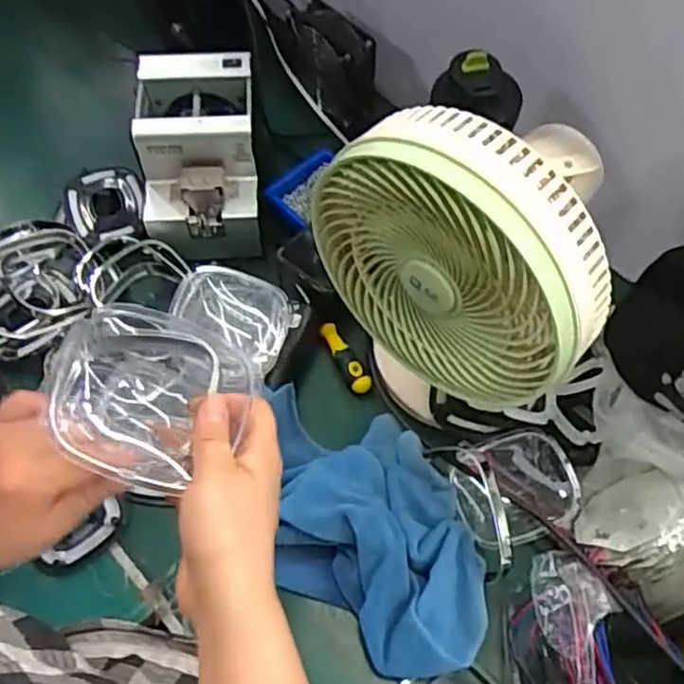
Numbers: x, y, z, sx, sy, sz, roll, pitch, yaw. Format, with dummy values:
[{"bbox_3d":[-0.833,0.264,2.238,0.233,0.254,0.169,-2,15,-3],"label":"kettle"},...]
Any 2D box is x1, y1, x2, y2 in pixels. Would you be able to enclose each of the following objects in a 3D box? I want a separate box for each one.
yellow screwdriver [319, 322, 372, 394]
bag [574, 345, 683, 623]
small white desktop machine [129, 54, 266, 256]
[{"bbox_3d":[0.004,0.017,0.736,0.023,0.027,0.091,-21,43,-11],"label":"yellow screwdriver"},{"bbox_3d":[0.266,0.120,0.592,0.108,0.109,0.193,11,62,6],"label":"bag"},{"bbox_3d":[-0.157,-0.211,0.784,0.126,0.116,0.185,-4,62,-2],"label":"small white desktop machine"}]

